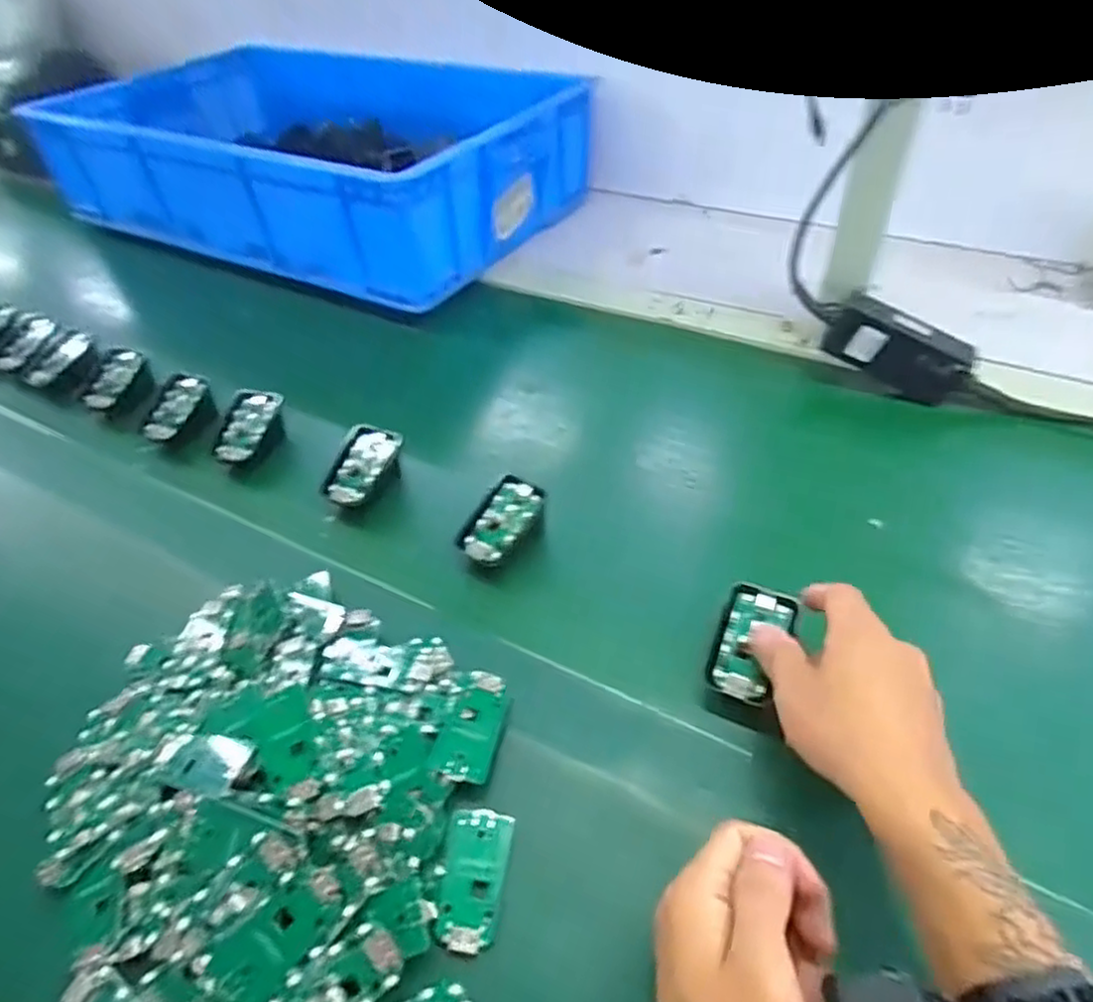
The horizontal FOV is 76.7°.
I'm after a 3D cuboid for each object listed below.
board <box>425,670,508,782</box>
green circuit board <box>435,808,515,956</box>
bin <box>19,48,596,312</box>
[{"bbox_3d":[-0.041,0.127,0.391,0.032,0.008,0.062,17,48,4],"label":"board"},{"bbox_3d":[-0.037,0.190,0.349,0.031,0.009,0.063,4,48,11],"label":"green circuit board"},{"bbox_3d":[-0.310,-0.494,0.949,0.694,0.144,0.474,21,53,24],"label":"bin"}]

